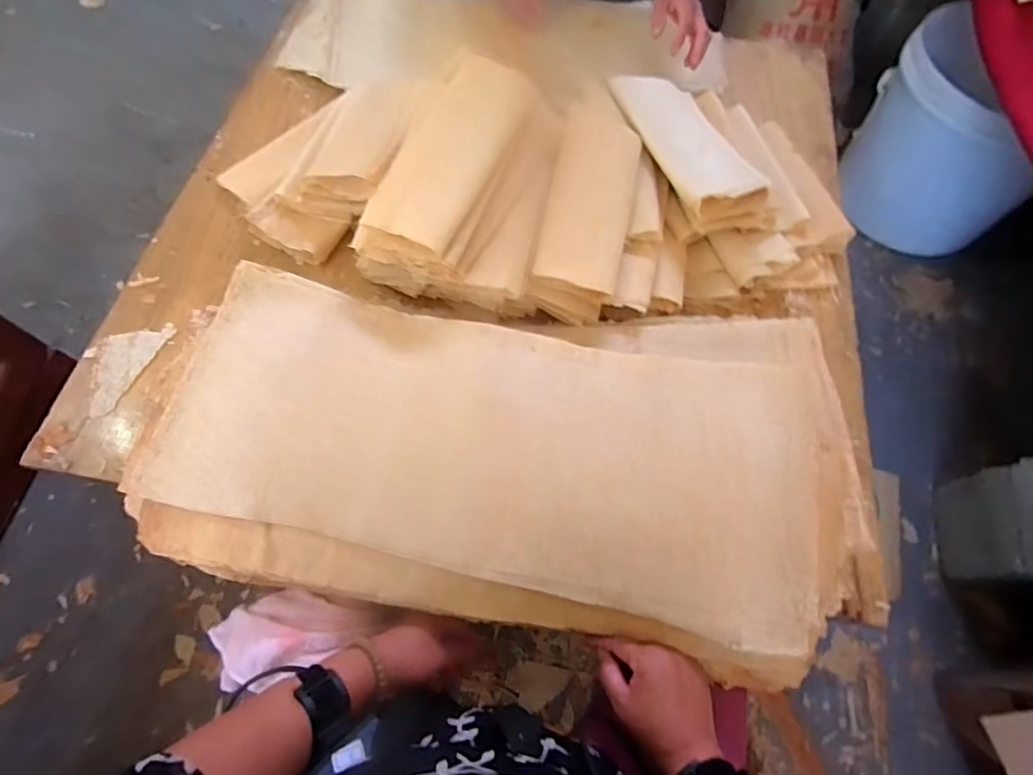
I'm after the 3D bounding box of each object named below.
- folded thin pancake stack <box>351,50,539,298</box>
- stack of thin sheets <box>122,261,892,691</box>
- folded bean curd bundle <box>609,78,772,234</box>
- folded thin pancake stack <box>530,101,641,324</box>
[{"bbox_3d":[-0.089,-0.270,0.662,0.147,0.062,0.277,19,65,7],"label":"folded thin pancake stack"},{"bbox_3d":[0.008,0.063,0.583,0.745,0.086,0.378,7,72,0],"label":"stack of thin sheets"},{"bbox_3d":[0.238,-0.341,0.760,0.121,0.047,0.289,-28,75,-9],"label":"folded bean curd bundle"},{"bbox_3d":[0.096,-0.239,0.717,0.111,0.052,0.299,11,64,3],"label":"folded thin pancake stack"}]

